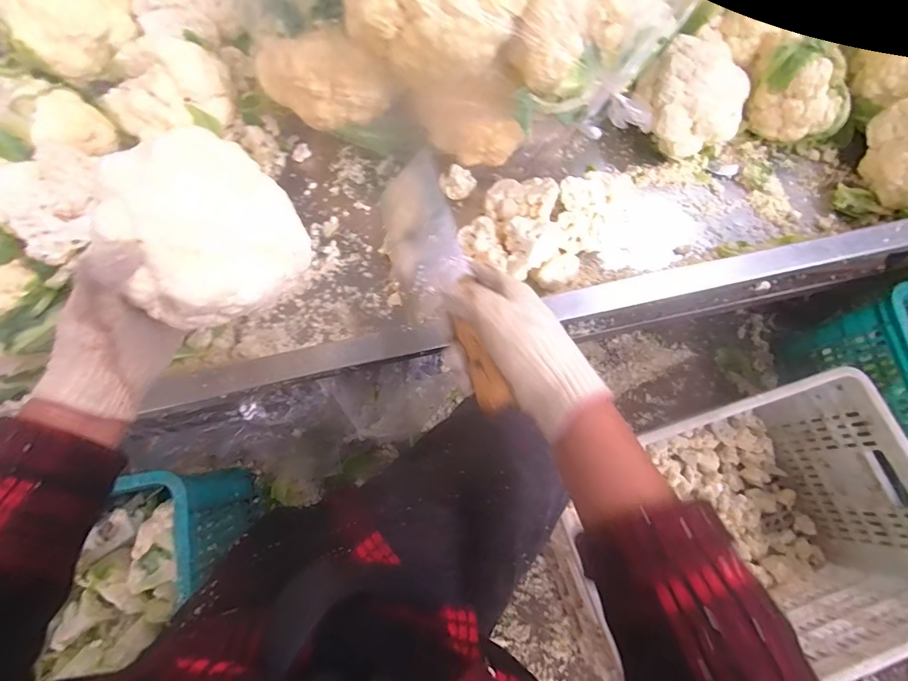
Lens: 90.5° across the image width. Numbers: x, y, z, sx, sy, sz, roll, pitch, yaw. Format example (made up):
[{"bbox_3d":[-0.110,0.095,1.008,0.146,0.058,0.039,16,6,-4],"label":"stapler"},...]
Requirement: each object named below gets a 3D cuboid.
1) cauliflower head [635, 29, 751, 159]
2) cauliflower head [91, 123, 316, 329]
[{"bbox_3d":[0.319,-0.326,0.594,0.130,0.080,0.128,0,73,-1],"label":"cauliflower head"},{"bbox_3d":[-0.205,-0.093,0.384,0.133,0.097,0.128,0,73,-1],"label":"cauliflower head"}]

